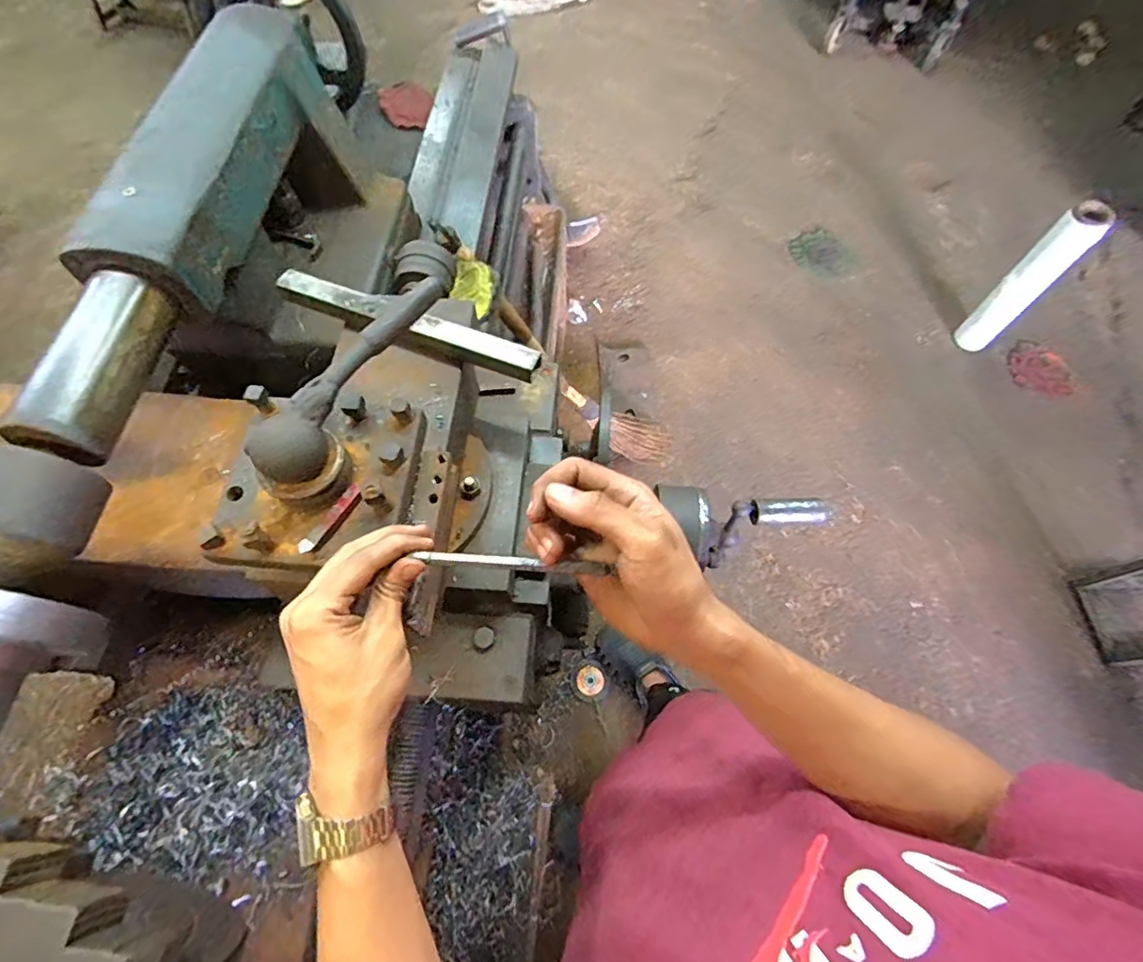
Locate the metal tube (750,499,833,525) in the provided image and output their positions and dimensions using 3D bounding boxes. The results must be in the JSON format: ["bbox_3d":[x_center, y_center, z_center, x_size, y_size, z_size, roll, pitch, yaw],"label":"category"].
[{"bbox_3d":[0.239,0.034,0.595,0.086,0.019,0.028,2,65,0],"label":"metal tube"}]

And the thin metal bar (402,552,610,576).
[{"bbox_3d":[-0.037,0.050,0.336,0.112,0.007,0.008,4,65,6],"label":"thin metal bar"}]

